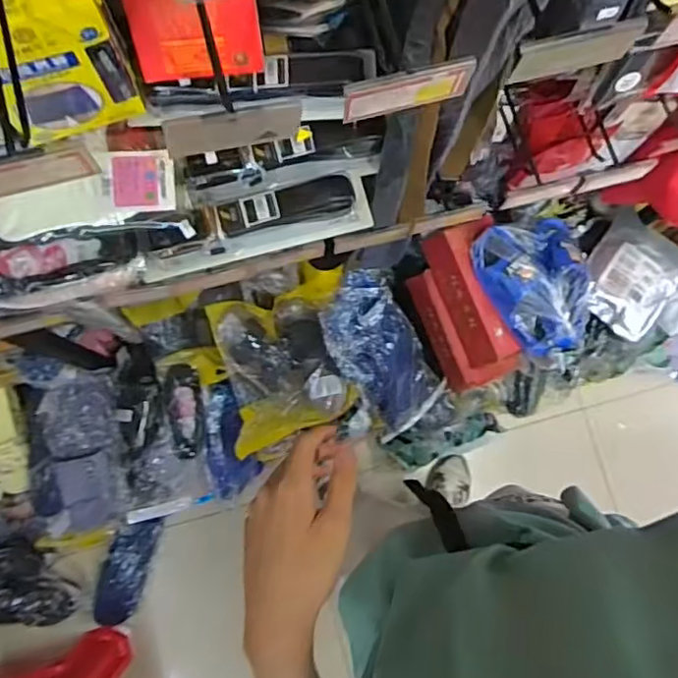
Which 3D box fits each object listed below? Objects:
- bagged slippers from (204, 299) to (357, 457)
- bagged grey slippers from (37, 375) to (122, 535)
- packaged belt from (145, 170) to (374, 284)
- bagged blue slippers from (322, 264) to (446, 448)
[{"bbox_3d":[-0.102,0.066,1.275,0.296,0.106,0.347,-21,108,-20],"label":"bagged slippers"},{"bbox_3d":[-0.506,0.223,1.198,0.139,0.066,0.286,-11,82,-5],"label":"bagged grey slippers"},{"bbox_3d":[-0.100,-0.143,0.757,0.287,0.084,0.035,-20,41,-9],"label":"packaged belt"},{"bbox_3d":[0.099,0.042,1.310,0.185,0.105,0.379,-31,114,-7],"label":"bagged blue slippers"}]

